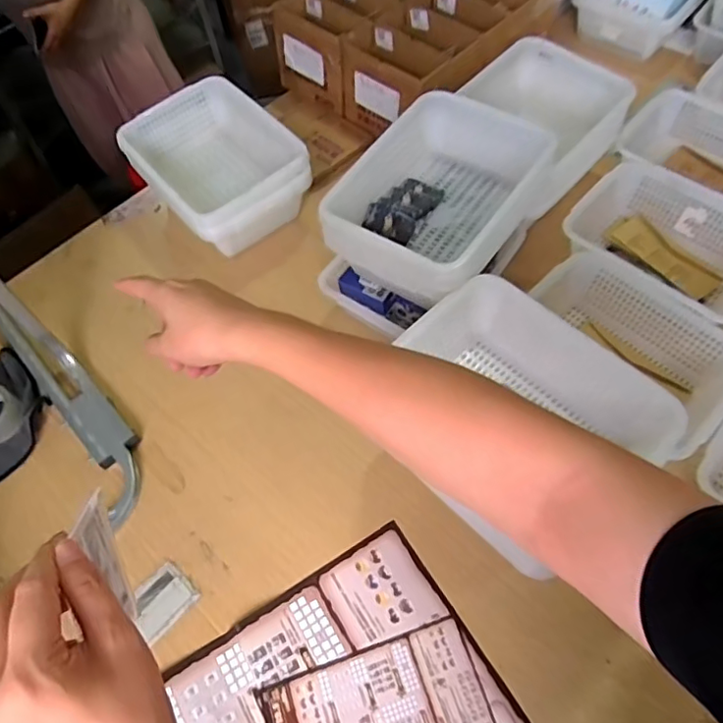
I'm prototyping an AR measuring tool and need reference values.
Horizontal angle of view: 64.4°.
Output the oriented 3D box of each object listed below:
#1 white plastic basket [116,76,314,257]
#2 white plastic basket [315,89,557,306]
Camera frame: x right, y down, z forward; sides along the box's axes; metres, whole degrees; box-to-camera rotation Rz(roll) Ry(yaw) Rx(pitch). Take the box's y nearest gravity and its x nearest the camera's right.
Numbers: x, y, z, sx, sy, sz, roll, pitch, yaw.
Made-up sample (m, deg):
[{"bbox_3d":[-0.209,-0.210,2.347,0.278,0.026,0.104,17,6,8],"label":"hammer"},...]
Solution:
[{"bbox_3d":[-0.307,-0.416,1.227,0.290,0.172,0.374,-37,64,-17],"label":"white plastic basket"},{"bbox_3d":[0.124,-0.279,0.973,0.290,0.094,0.365,31,66,20],"label":"white plastic basket"}]

